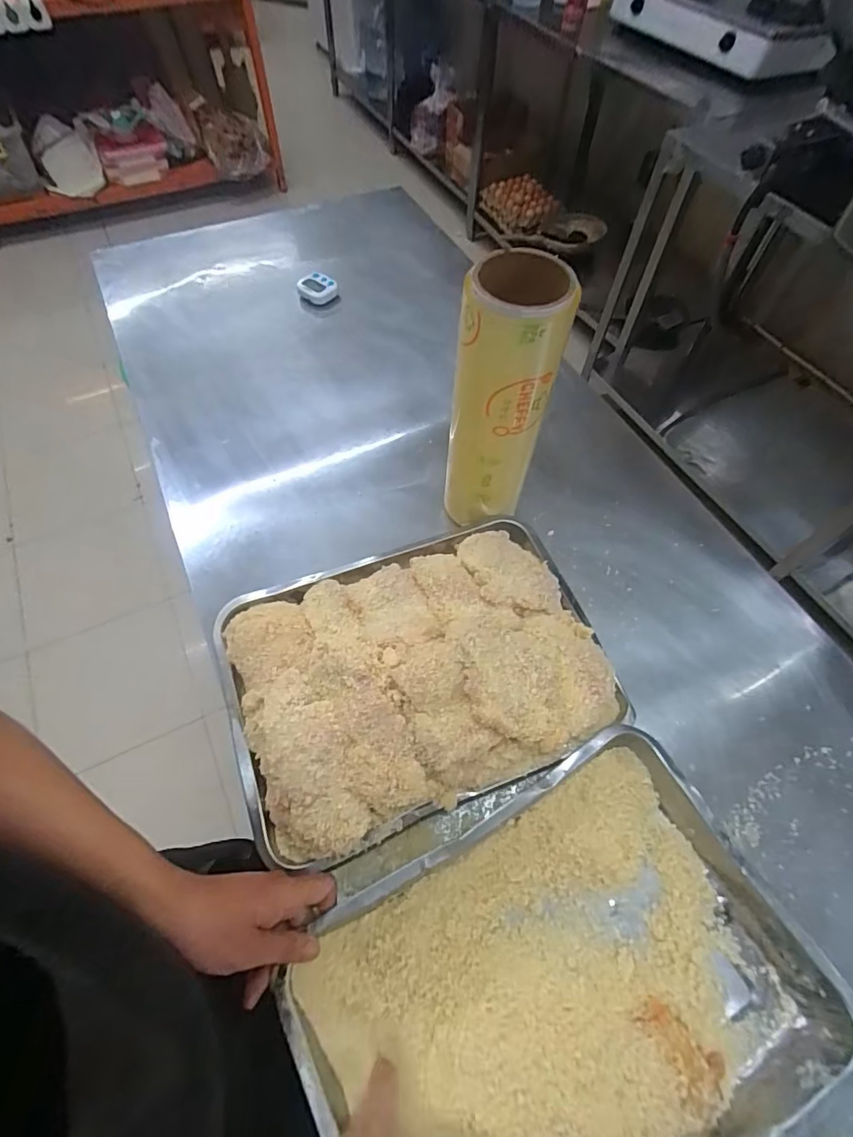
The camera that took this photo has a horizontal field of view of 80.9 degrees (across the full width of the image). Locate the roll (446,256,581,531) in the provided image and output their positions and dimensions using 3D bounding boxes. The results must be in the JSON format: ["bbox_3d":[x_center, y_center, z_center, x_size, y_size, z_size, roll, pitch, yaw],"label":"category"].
[{"bbox_3d":[0.074,-0.166,0.531,0.091,0.277,0.080,5,60,1],"label":"roll"}]

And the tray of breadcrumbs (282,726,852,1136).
[{"bbox_3d":[0.113,0.340,0.399,0.365,0.052,0.268,-27,64,-16],"label":"tray of breadcrumbs"}]

